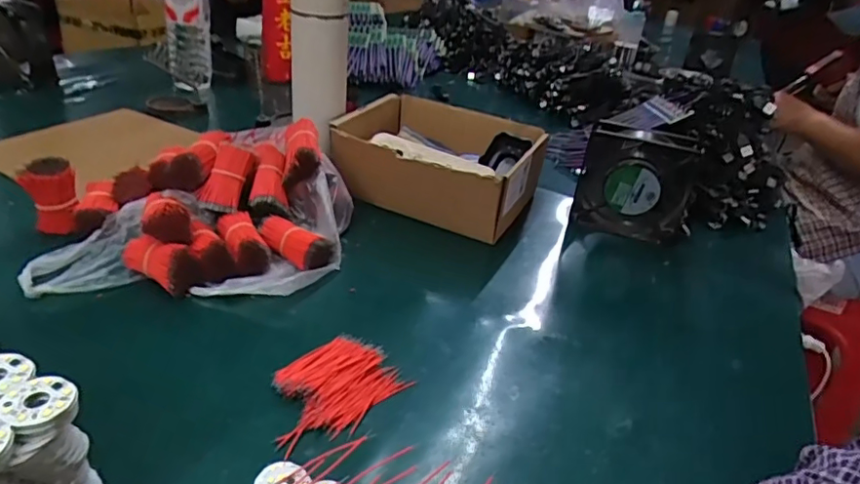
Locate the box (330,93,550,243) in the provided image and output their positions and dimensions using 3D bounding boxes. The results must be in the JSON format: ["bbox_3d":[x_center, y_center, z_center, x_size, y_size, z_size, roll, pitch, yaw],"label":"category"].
[{"bbox_3d":[0.014,-0.098,0.697,0.224,0.097,0.192,19,32,19],"label":"box"}]

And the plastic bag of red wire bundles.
[{"bbox_3d":[-0.230,-0.044,0.562,0.295,0.096,0.229,0,31,-13],"label":"plastic bag of red wire bundles"}]

